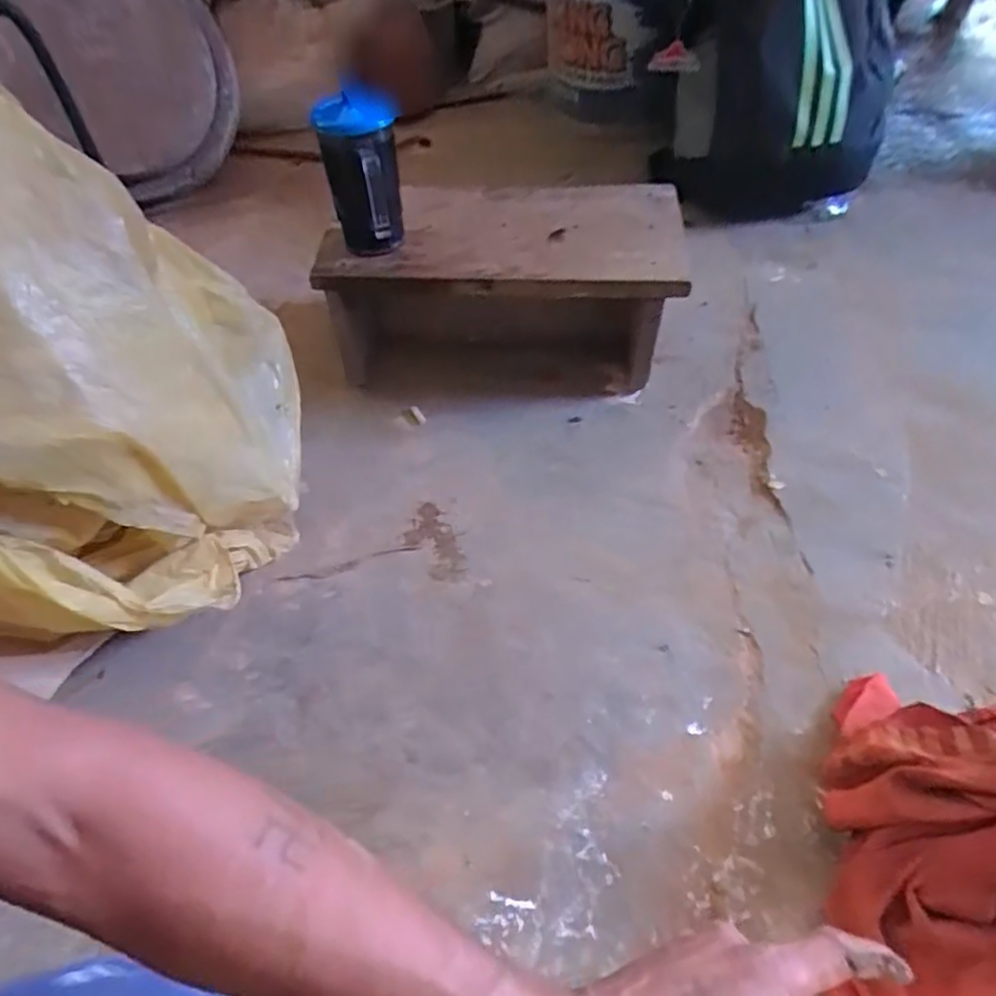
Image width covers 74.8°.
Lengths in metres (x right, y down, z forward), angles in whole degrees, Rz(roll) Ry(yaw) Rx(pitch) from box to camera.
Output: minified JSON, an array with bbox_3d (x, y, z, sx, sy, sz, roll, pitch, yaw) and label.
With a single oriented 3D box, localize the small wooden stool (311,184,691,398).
[{"bbox_3d":[0.003,-0.244,0.773,0.395,0.175,0.192,2,51,7],"label":"small wooden stool"}]

